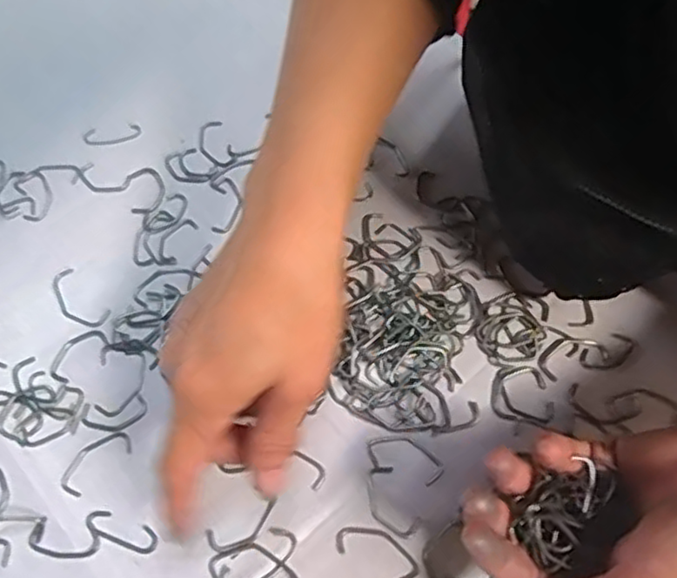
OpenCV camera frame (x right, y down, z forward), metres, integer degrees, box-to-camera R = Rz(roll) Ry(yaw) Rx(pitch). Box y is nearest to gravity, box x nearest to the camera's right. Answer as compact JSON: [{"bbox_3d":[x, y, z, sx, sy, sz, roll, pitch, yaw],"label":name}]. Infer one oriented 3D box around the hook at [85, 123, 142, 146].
[{"bbox_3d":[-0.148,-0.101,0.432,0.036,0.004,0.013,-9,63,-4],"label":"hook"}]

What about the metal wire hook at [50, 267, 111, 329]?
[{"bbox_3d":[-0.151,0.006,0.380,0.020,0.004,0.044,-42,69,-19],"label":"metal wire hook"}]

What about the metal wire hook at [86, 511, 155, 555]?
[{"bbox_3d":[-0.107,0.119,0.324,0.037,0.004,0.013,17,64,10],"label":"metal wire hook"}]

